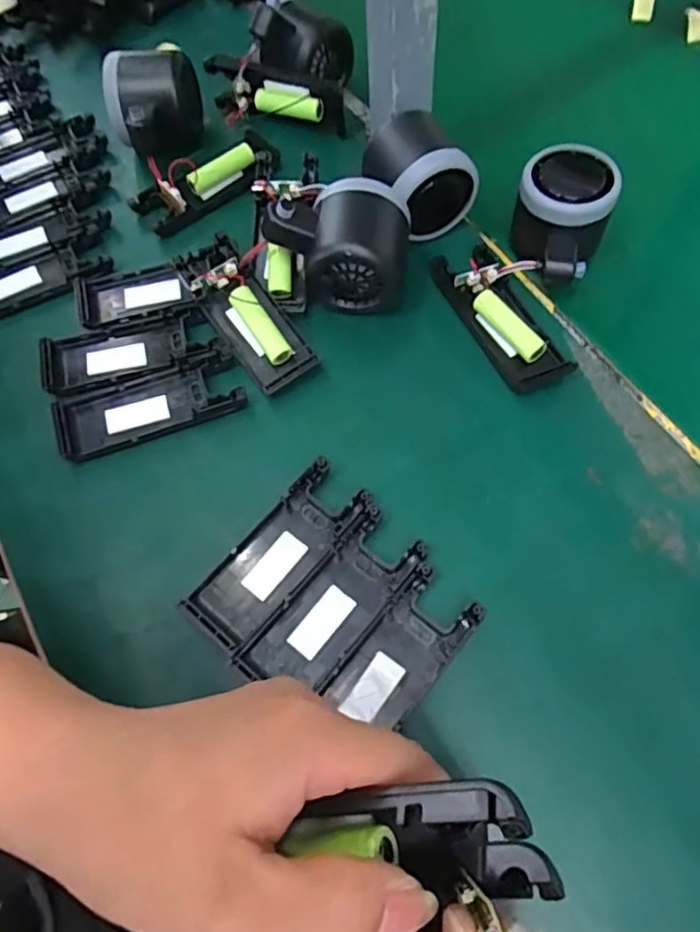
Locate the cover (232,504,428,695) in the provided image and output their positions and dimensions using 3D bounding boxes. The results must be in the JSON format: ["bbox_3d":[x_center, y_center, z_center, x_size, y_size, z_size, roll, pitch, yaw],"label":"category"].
[{"bbox_3d":[-0.008,0.067,0.300,0.041,0.010,0.097,39,71,18],"label":"cover"}]

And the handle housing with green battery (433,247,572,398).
[{"bbox_3d":[0.088,-0.091,0.366,0.042,0.020,0.103,-25,66,-10],"label":"handle housing with green battery"}]

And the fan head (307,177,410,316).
[{"bbox_3d":[0.005,-0.128,0.367,0.056,0.058,0.059,6,65,4],"label":"fan head"}]

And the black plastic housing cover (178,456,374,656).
[{"bbox_3d":[-0.036,0.043,0.313,0.037,0.011,0.100,39,71,18],"label":"black plastic housing cover"}]

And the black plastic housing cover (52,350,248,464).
[{"bbox_3d":[-0.113,-0.035,0.353,0.102,0.010,0.040,-20,65,-8],"label":"black plastic housing cover"}]

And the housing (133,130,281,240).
[{"bbox_3d":[-0.097,-0.199,0.421,0.101,0.024,0.035,-36,68,-14],"label":"housing"}]

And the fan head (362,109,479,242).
[{"bbox_3d":[0.040,-0.179,0.389,0.062,0.060,0.057,-1,64,1],"label":"fan head"}]

